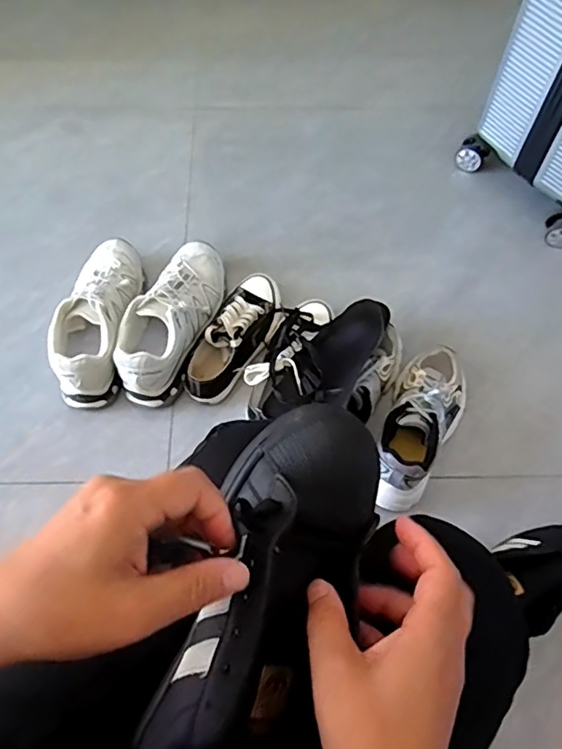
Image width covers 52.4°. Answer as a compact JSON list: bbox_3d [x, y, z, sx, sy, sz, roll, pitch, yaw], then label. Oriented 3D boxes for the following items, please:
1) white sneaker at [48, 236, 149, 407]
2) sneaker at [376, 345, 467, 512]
[{"bbox_3d":[-0.280,-0.099,0.877,0.098,0.090,0.285,4,63,1],"label":"white sneaker"},{"bbox_3d":[0.206,0.049,0.814,0.107,0.091,0.220,26,66,12],"label":"sneaker"}]

